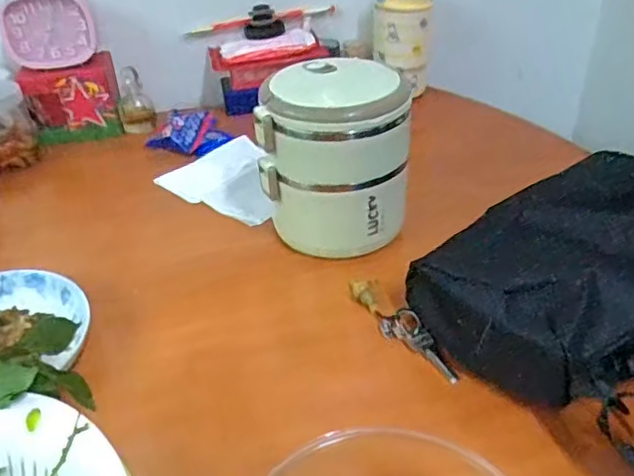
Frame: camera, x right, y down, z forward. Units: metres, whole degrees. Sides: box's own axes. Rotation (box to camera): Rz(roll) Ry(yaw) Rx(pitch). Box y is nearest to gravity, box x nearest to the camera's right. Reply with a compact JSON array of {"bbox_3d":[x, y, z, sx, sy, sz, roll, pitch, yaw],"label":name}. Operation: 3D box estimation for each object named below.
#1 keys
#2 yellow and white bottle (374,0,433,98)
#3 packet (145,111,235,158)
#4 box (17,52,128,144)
[{"bbox_3d":[0.089,0.090,0.506,0.029,0.014,0.085,-21,39,-24],"label":"keys"},{"bbox_3d":[0.131,-0.312,0.928,0.082,0.142,0.080,0,35,3],"label":"yellow and white bottle"},{"bbox_3d":[-0.177,-0.148,0.835,0.068,0.042,0.091,27,45,35],"label":"packet"},{"bbox_3d":[-0.354,-0.200,0.881,0.124,0.107,0.068,-13,37,-15],"label":"box"}]

